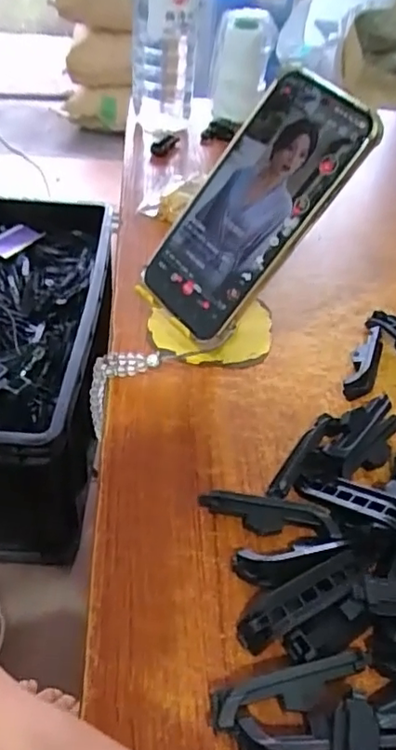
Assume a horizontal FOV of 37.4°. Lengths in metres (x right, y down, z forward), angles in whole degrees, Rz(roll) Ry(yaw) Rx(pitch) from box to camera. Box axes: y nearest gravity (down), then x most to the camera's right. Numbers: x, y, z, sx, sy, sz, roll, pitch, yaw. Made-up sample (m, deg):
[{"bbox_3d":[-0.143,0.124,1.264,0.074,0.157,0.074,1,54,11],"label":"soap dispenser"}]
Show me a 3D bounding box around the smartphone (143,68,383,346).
[{"bbox_3d":[0.034,-0.105,0.370,0.077,0.166,0.010,47,16,29],"label":"smartphone"}]

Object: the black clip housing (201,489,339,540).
[{"bbox_3d":[0.037,0.076,0.314,0.072,0.018,0.015,10,43,5],"label":"black clip housing"}]

